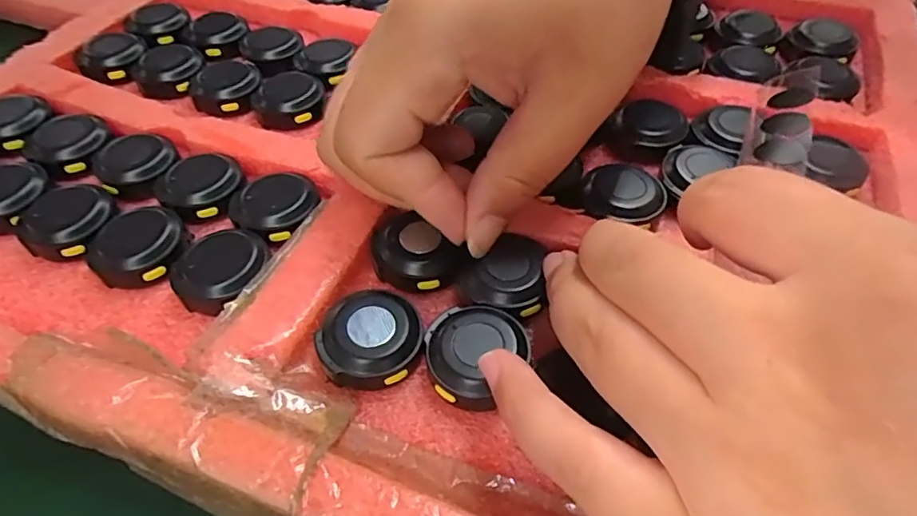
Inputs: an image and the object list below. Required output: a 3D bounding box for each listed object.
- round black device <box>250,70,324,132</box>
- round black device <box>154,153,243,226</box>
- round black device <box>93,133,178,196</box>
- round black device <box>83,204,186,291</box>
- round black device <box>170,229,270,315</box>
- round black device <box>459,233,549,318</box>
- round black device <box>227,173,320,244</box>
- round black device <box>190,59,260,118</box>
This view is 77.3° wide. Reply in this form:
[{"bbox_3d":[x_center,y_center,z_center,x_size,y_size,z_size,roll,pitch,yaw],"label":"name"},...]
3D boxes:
[{"bbox_3d":[-0.073,-0.069,0.249,0.030,0.011,0.030,-1,53,1],"label":"round black device"},{"bbox_3d":[-0.095,-0.026,0.213,0.029,0.009,0.028,-1,53,1],"label":"round black device"},{"bbox_3d":[-0.123,-0.036,0.219,0.028,0.007,0.029,-1,53,1],"label":"round black device"},{"bbox_3d":[-0.109,-0.003,0.195,0.030,0.010,0.027,-24,56,-16],"label":"round black device"},{"bbox_3d":[-0.077,0.004,0.187,0.030,0.010,0.028,-1,53,1],"label":"round black device"},{"bbox_3d":[0.014,0.004,0.179,0.025,0.008,0.026,-1,53,1],"label":"round black device"},{"bbox_3d":[-0.065,-0.019,0.204,0.030,0.007,0.029,-1,53,1],"label":"round black device"},{"bbox_3d":[-0.103,-0.076,0.253,0.030,0.012,0.030,-19,54,-13],"label":"round black device"}]

